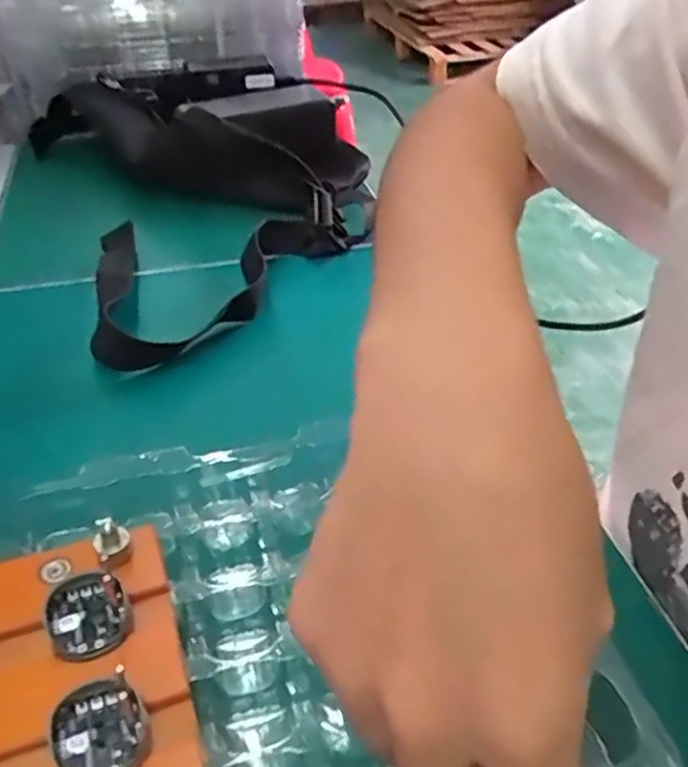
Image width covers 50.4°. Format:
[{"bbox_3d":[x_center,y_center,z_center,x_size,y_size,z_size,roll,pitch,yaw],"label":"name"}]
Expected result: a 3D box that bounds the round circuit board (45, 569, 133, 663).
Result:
[{"bbox_3d":[-0.082,0.074,0.234,0.024,0.005,0.028,-19,39,-21],"label":"round circuit board"}]

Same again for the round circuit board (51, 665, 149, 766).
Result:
[{"bbox_3d":[-0.068,0.097,0.205,0.024,0.005,0.031,-18,39,-20],"label":"round circuit board"}]

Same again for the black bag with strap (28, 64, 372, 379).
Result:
[{"bbox_3d":[-0.093,-0.164,0.566,0.251,0.081,0.398,-16,39,-18],"label":"black bag with strap"}]

